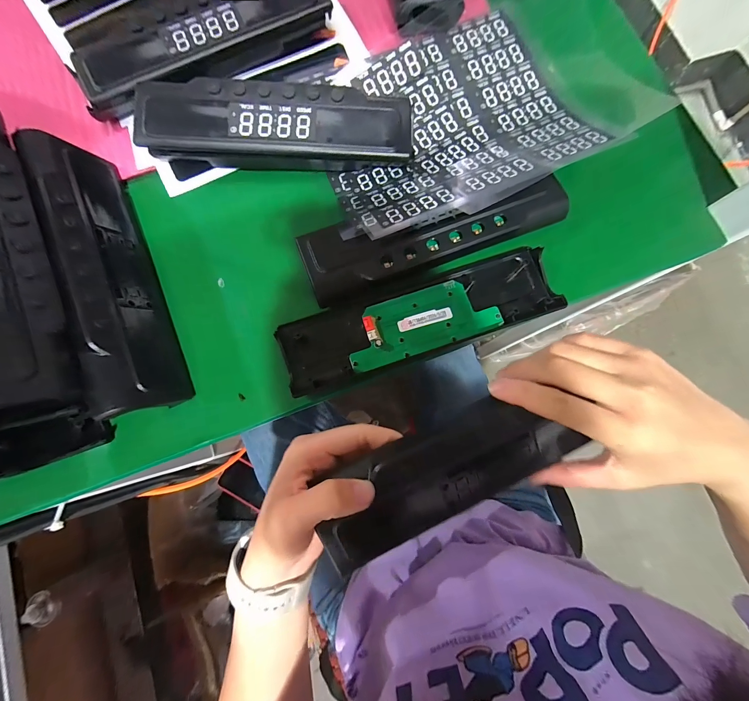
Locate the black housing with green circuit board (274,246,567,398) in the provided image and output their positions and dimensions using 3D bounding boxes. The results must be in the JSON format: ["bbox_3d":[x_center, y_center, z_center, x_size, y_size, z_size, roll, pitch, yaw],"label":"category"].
[{"bbox_3d":[0.040,-0.030,0.284,0.244,0.021,0.067,-19,80,-4],"label":"black housing with green circuit board"}]

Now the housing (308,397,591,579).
[{"bbox_3d":[0.048,0.080,0.227,0.182,0.032,0.068,-23,101,-8],"label":"housing"}]

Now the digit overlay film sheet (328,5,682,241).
[{"bbox_3d":[0.089,-0.232,0.312,0.310,0.034,0.199,-26,80,-5],"label":"digit overlay film sheet"}]

